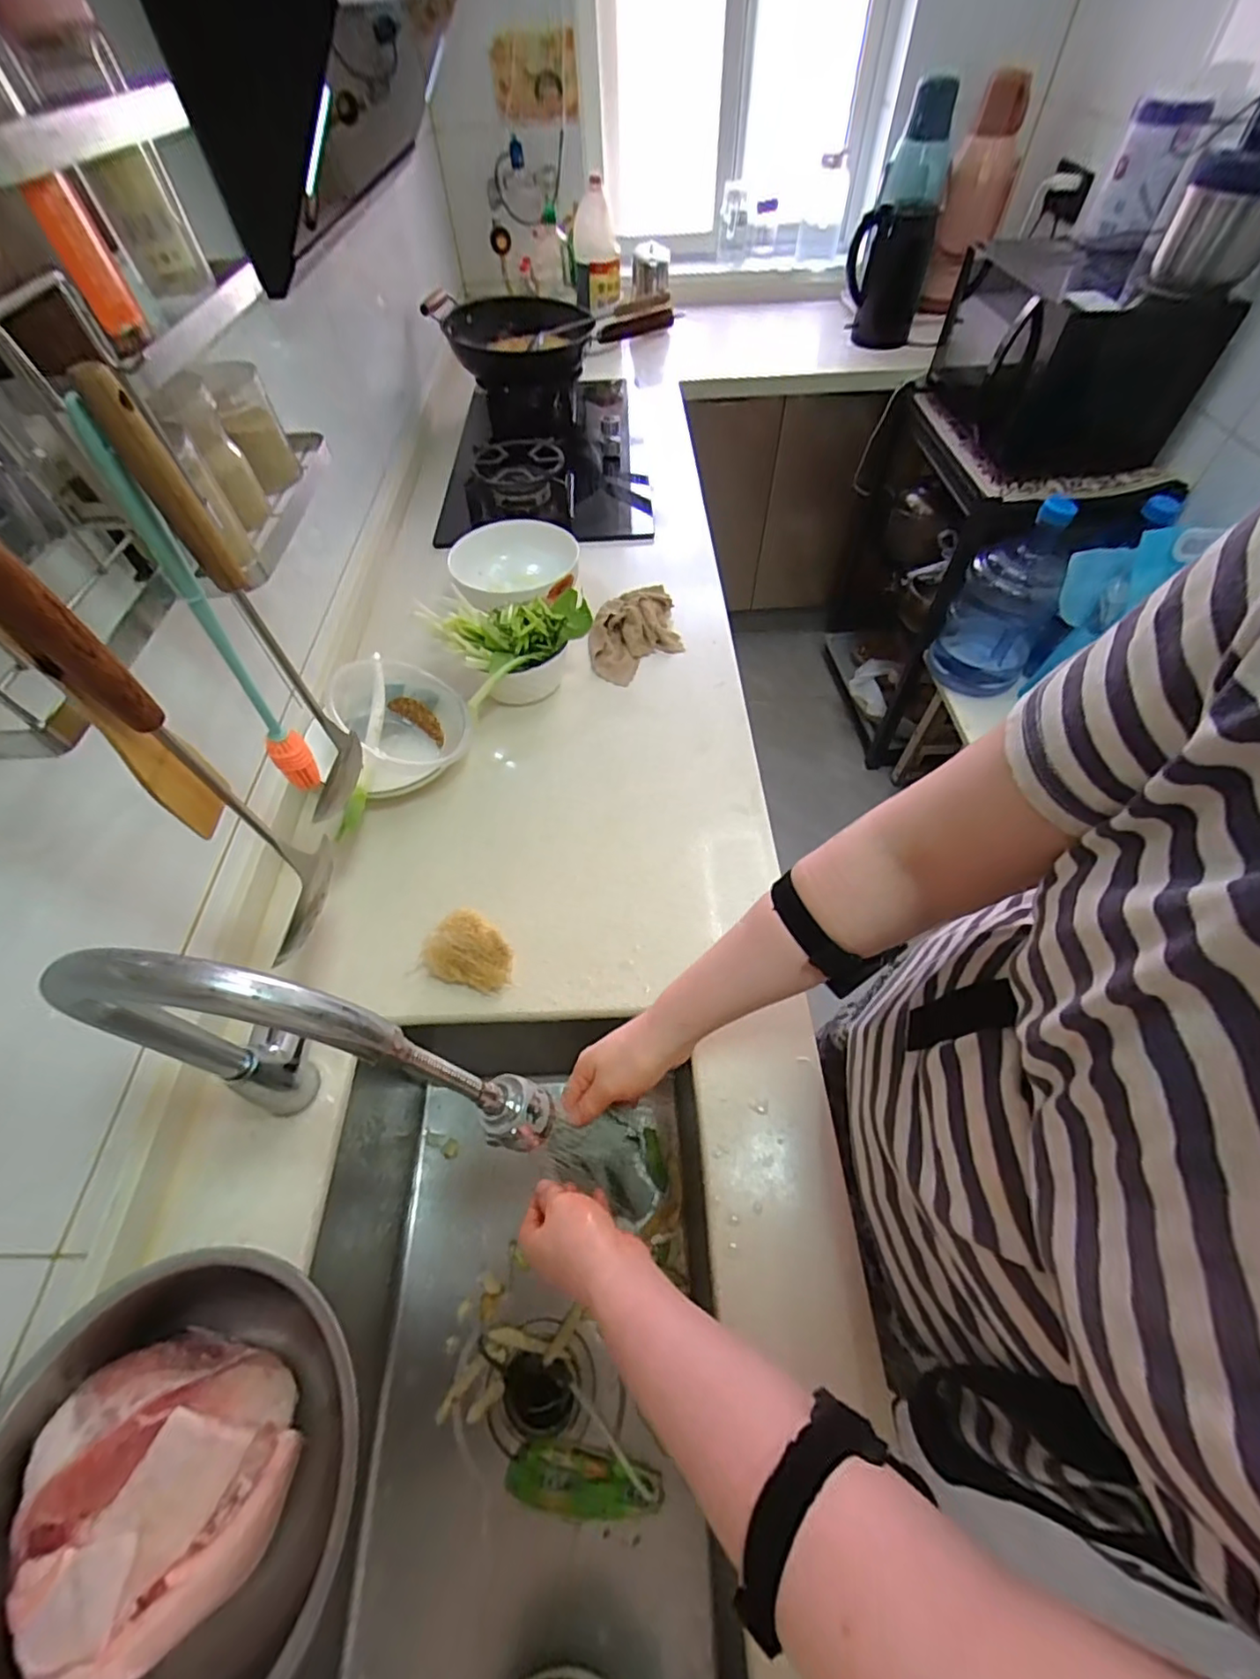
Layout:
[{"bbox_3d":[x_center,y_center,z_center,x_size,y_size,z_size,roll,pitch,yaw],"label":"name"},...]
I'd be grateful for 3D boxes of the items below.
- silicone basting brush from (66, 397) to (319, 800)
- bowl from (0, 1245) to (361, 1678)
[{"bbox_3d":[-0.294,-0.141,0.429,0.029,0.296,0.017,-31,60,-16],"label":"silicone basting brush"},{"bbox_3d":[-0.301,0.415,0.388,0.217,0.088,0.236,-2,56,3],"label":"bowl"}]

